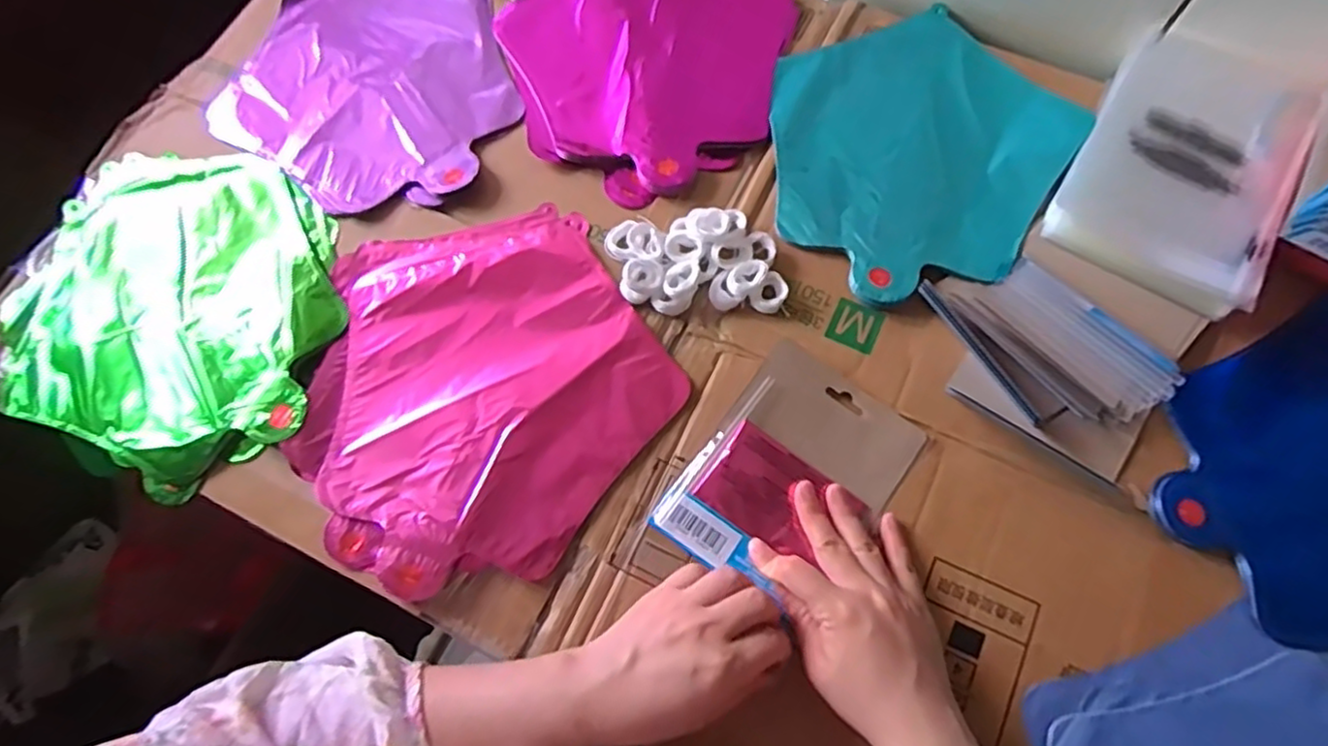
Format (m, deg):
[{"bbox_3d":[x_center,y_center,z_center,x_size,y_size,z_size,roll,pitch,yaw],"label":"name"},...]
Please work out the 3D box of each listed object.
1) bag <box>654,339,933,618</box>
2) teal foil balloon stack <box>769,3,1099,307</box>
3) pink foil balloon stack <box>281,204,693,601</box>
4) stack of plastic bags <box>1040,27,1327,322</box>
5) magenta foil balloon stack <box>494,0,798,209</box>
[{"bbox_3d":[0.081,0.065,0.443,0.113,0.019,0.152,36,75,14],"label":"bag"},{"bbox_3d":[0.179,-0.170,0.515,0.210,0.014,0.244,32,74,12],"label":"teal foil balloon stack"},{"bbox_3d":[-0.127,0.007,0.466,0.236,0.012,0.246,-32,72,-10],"label":"pink foil balloon stack"},{"bbox_3d":[0.363,-0.148,0.485,0.130,0.029,0.202,29,73,12],"label":"stack of plastic bags"},{"bbox_3d":[-0.008,-0.259,0.553,0.234,0.011,0.234,-34,72,-10],"label":"magenta foil balloon stack"}]

